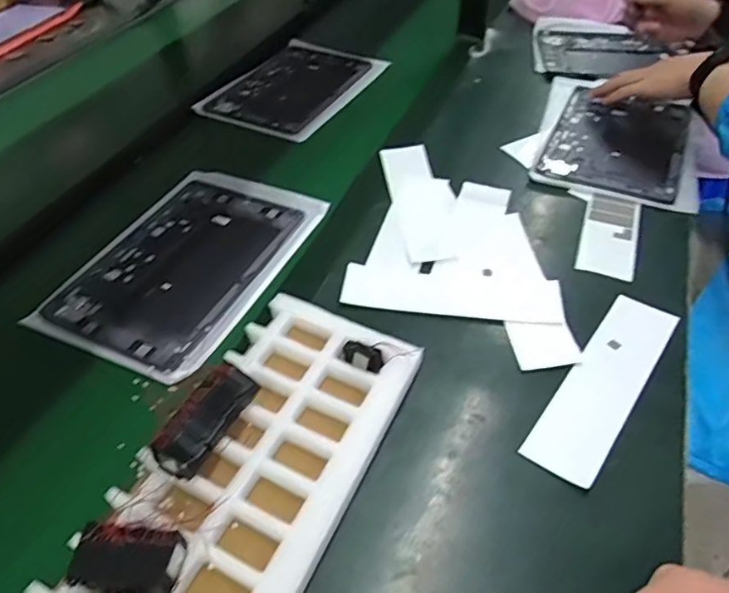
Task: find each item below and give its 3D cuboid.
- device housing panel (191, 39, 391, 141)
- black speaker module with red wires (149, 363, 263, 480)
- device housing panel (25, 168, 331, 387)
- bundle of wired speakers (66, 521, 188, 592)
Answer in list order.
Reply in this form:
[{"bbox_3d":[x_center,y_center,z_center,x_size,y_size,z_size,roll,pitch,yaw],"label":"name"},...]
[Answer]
[{"bbox_3d":[-0.116,-0.343,0.913,0.224,0.021,0.291,21,51,22],"label":"device housing panel"},{"bbox_3d":[-0.120,0.093,0.427,0.036,0.022,0.088,21,50,22],"label":"black speaker module with red wires"},{"bbox_3d":[-0.194,-0.044,0.620,0.208,0.012,0.290,16,50,18],"label":"device housing panel"},{"bbox_3d":[-0.149,0.177,0.358,0.063,0.036,0.054,-5,45,-2],"label":"bundle of wired speakers"}]

